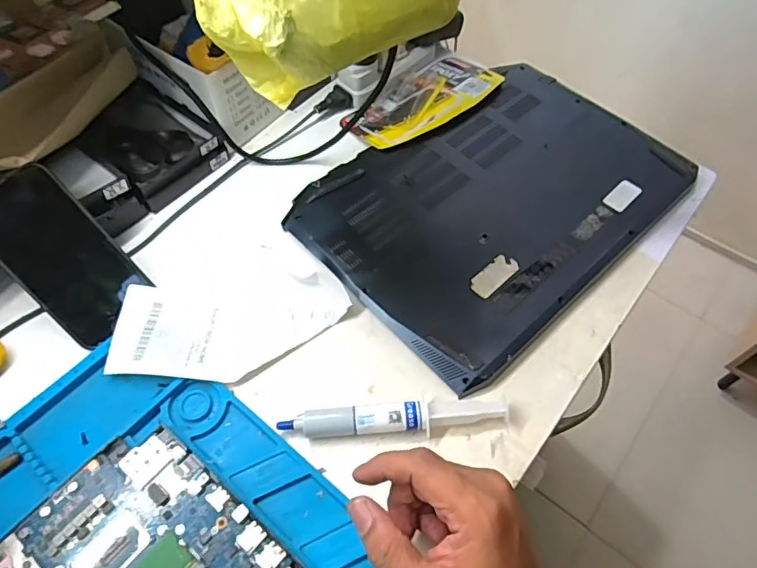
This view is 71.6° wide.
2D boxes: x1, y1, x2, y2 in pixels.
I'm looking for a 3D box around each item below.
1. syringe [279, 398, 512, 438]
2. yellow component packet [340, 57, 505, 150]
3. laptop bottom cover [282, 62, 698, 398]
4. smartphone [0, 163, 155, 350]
[{"bbox_3d":[0.013,0.101,0.394,0.167,0.018,0.022,-5,56,-1],"label":"syringe"},{"bbox_3d":[0.055,-0.212,0.591,0.185,0.012,0.096,-39,63,-22],"label":"yellow component packet"},{"bbox_3d":[0.117,-0.089,0.516,0.353,0.015,0.242,-37,62,-21],"label":"laptop bottom cover"},{"bbox_3d":[-0.256,-0.023,0.424,0.072,0.008,0.140,-45,105,-27],"label":"smartphone"}]

